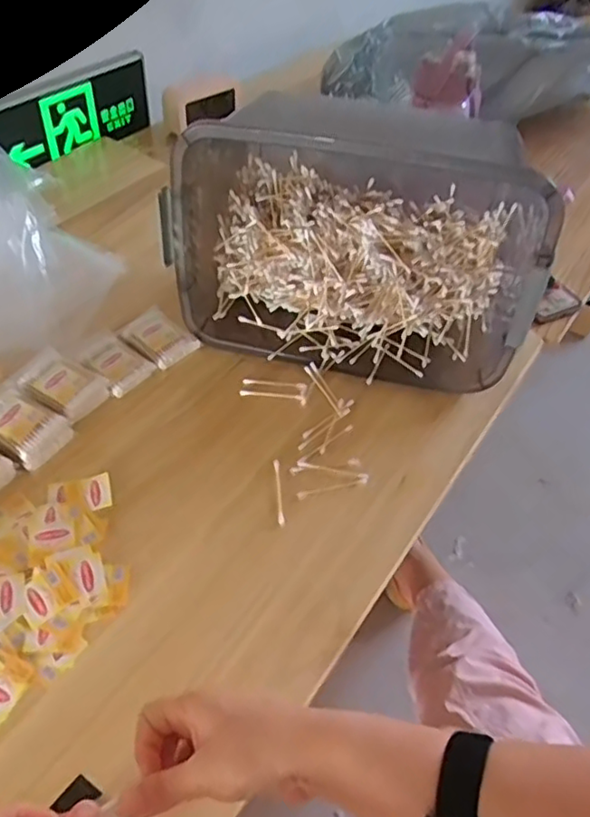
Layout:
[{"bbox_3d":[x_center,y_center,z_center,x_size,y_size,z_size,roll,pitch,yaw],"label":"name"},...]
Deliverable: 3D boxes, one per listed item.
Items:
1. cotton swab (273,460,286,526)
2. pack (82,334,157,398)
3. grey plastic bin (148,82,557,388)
[{"bbox_3d":[-0.015,0.080,0.607,0.007,0.004,0.074,-2,48,-5],"label":"cotton swab"},{"bbox_3d":[-0.202,-0.051,0.704,0.081,0.026,0.057,35,55,24],"label":"pack"},{"bbox_3d":[0.066,-0.185,0.698,0.399,0.224,0.206,13,49,8],"label":"grey plastic bin"}]

